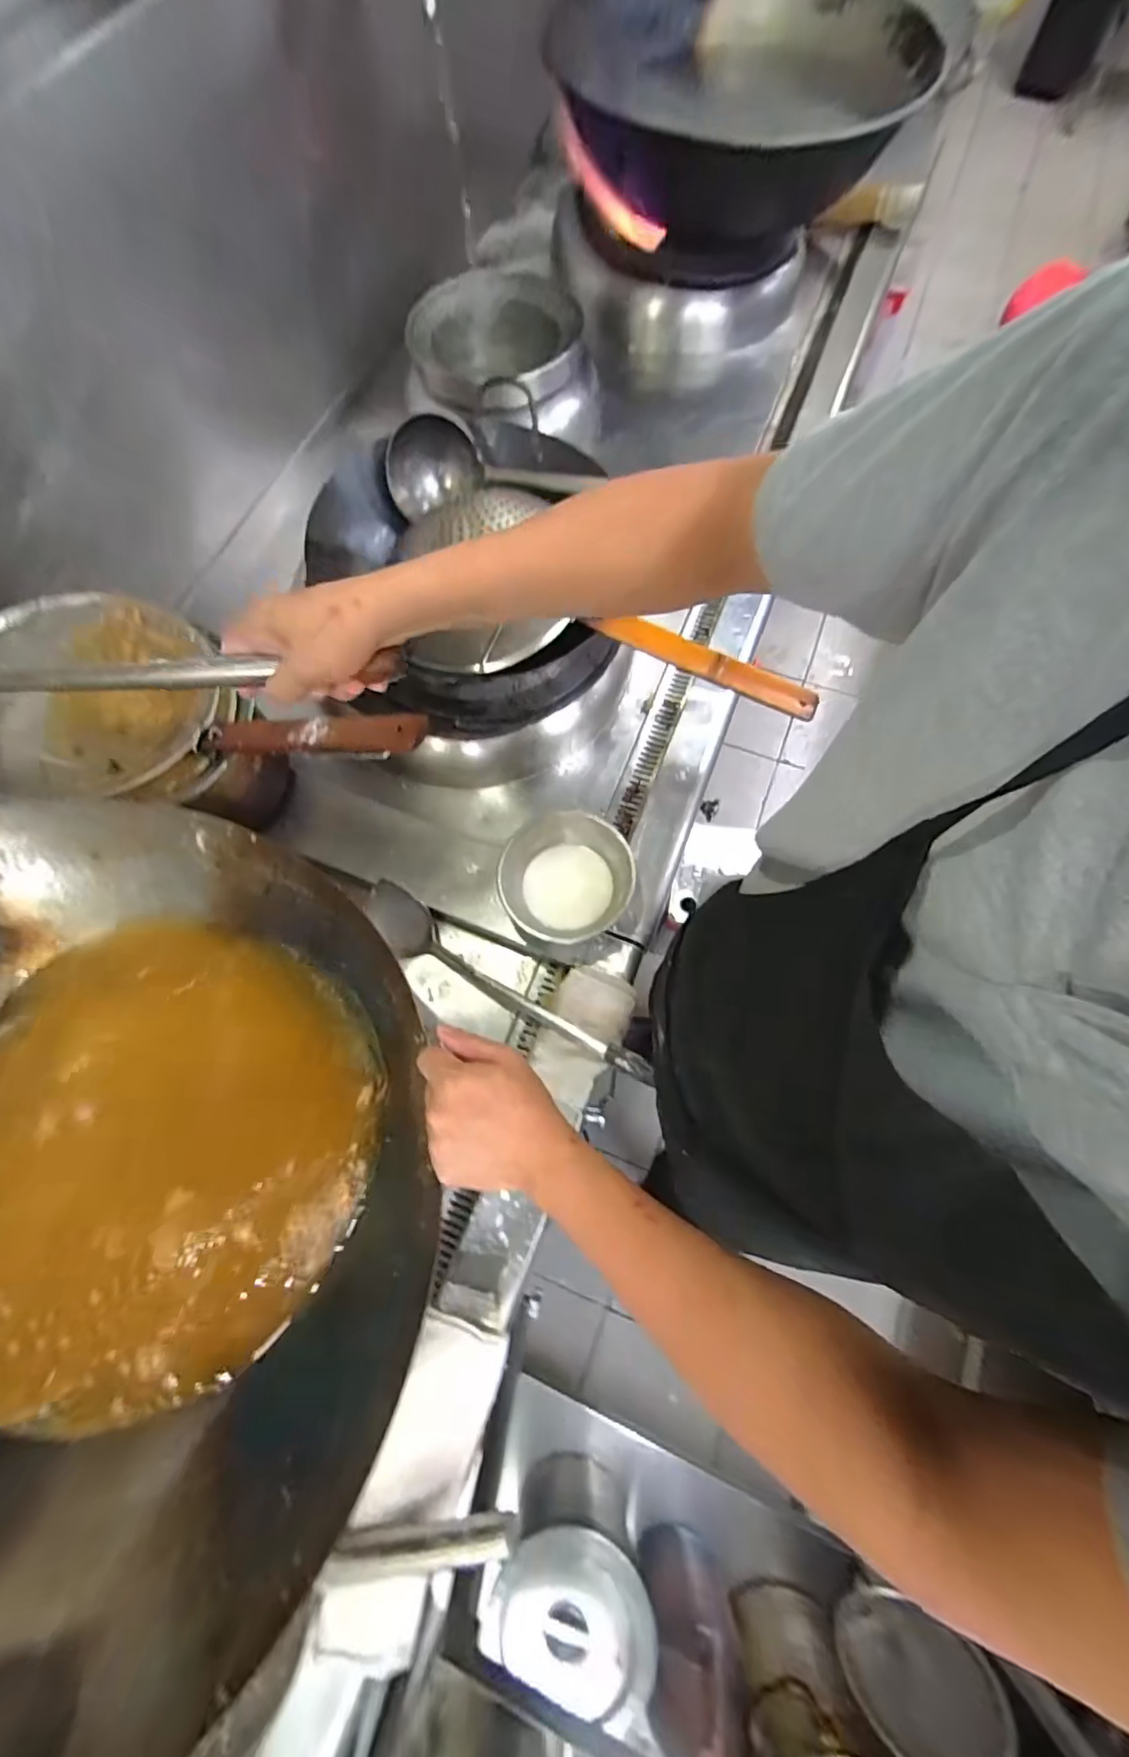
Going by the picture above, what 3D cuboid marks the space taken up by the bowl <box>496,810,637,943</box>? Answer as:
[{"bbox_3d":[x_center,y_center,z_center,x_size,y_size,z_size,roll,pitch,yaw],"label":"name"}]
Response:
[{"bbox_3d":[0.003,0.004,0.728,0.168,0.075,0.162,-1,71,2],"label":"bowl"}]

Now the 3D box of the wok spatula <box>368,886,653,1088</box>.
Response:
[{"bbox_3d":[-0.087,0.147,0.736,0.428,0.069,0.067,33,76,13],"label":"wok spatula"}]

